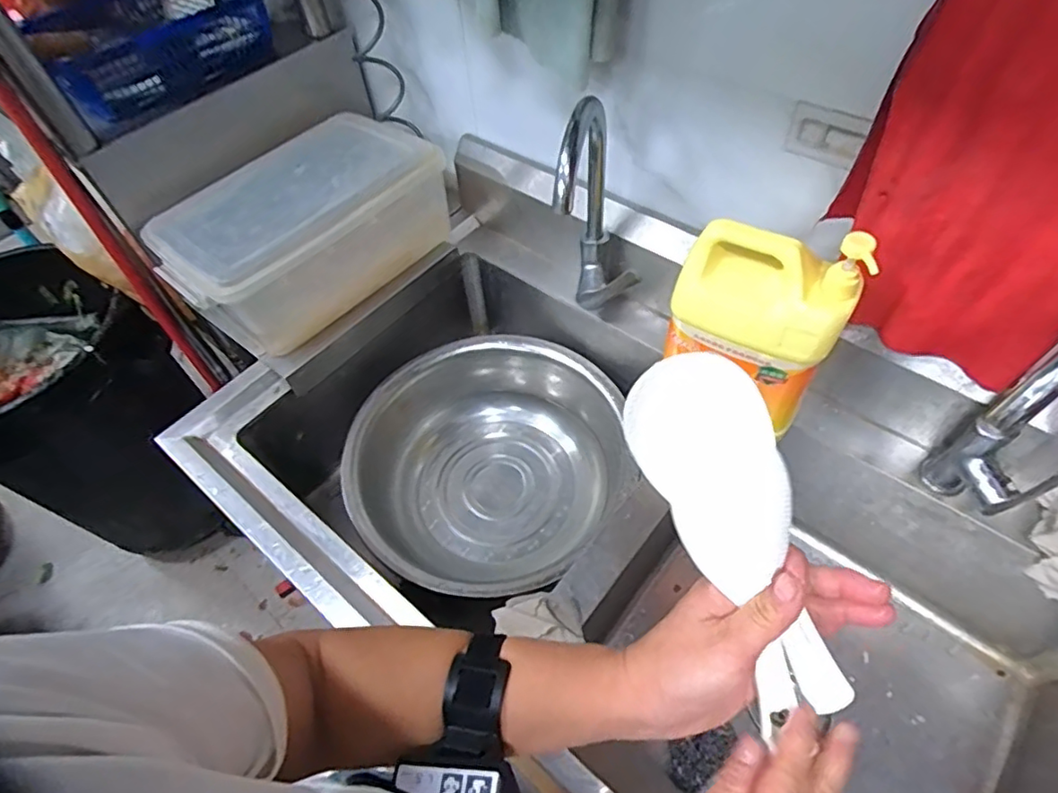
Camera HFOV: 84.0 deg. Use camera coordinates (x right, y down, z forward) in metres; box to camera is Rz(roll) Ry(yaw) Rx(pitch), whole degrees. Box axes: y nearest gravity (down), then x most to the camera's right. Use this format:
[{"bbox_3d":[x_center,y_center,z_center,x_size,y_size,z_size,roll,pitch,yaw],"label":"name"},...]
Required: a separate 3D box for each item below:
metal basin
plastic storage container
[{"bbox_3d":[-0.081,0.115,1.020,0.438,0.156,0.428,-2,54,3],"label":"metal basin"},{"bbox_3d":[-0.370,-0.286,0.989,0.274,0.156,0.445,35,63,25],"label":"plastic storage container"}]

